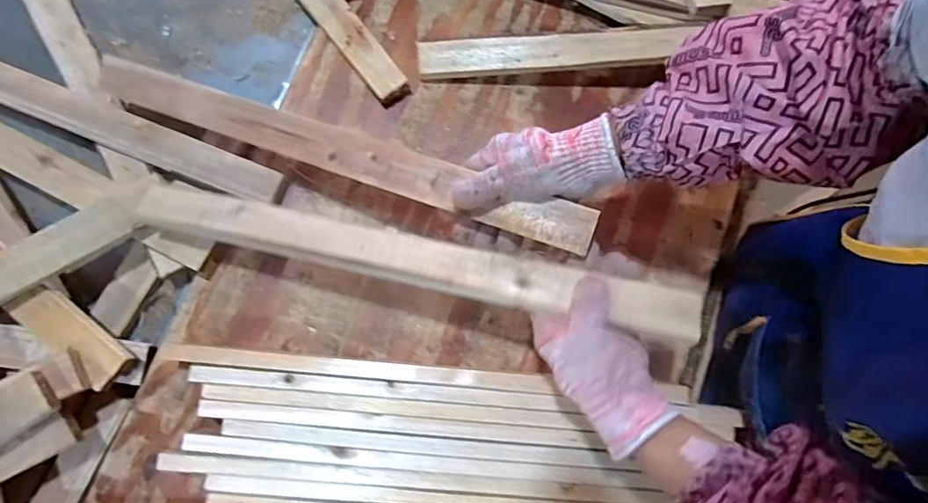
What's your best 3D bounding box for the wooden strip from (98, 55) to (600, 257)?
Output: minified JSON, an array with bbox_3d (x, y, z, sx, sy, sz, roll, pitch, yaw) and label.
[{"bbox_3d":[-0.133,-0.099,0.475,0.514,0.016,0.041,20,78,11],"label":"wooden strip"}]

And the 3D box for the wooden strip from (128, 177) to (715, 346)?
[{"bbox_3d":[-0.051,0.002,0.438,0.484,0.014,0.043,12,78,8],"label":"wooden strip"}]

